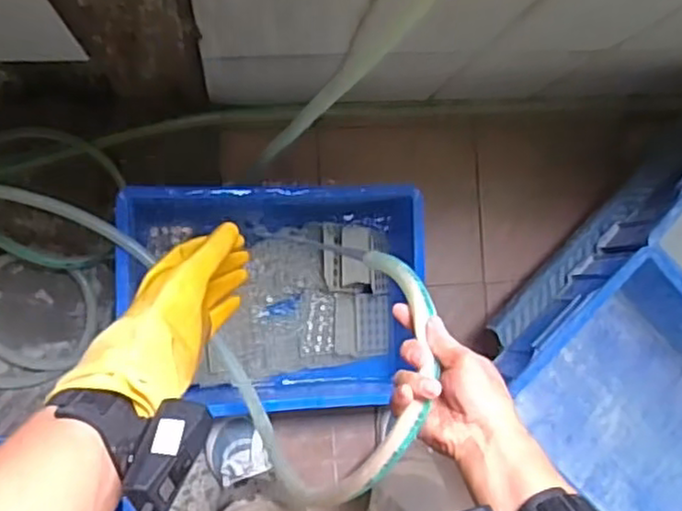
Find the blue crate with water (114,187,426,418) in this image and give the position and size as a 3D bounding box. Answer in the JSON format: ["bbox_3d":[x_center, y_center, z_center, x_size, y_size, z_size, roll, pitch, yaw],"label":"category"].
[{"bbox_3d":[-0.104,0.071,1.140,0.474,0.168,0.359,-2,89,-9],"label":"blue crate with water"}]

